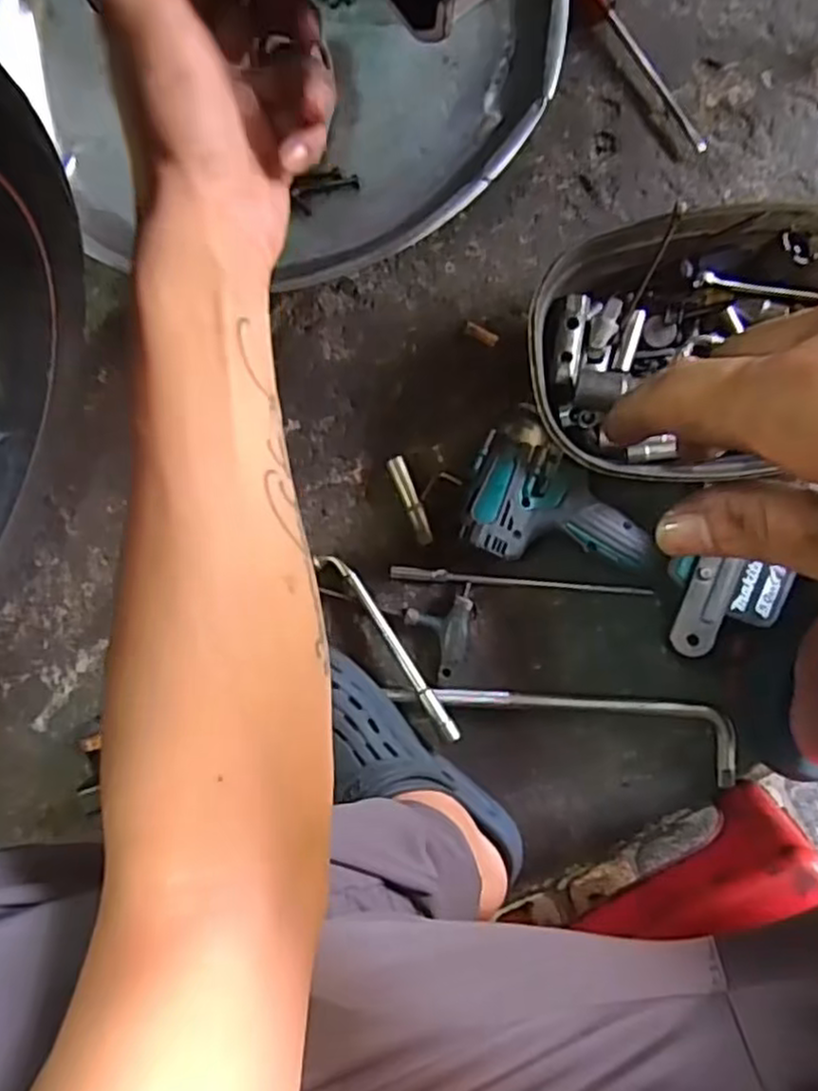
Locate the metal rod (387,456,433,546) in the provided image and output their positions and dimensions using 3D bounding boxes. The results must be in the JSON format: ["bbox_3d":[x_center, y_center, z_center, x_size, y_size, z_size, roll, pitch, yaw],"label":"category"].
[{"bbox_3d":[0.003,-0.037,0.610,0.015,0.018,0.076,-22,89,5],"label":"metal rod"}]

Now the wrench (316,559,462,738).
[{"bbox_3d":[-0.014,0.082,0.608,0.016,0.032,0.184,-37,88,5],"label":"wrench"}]

